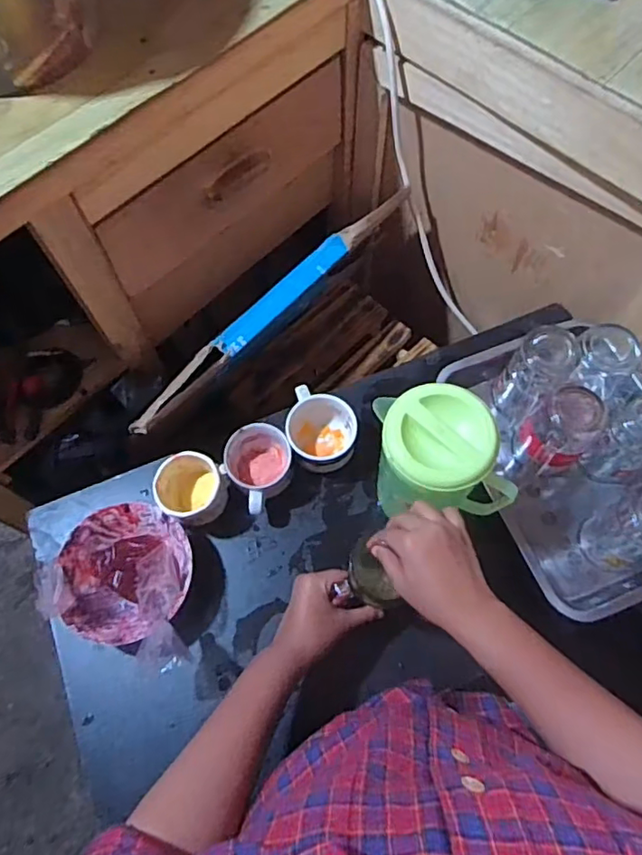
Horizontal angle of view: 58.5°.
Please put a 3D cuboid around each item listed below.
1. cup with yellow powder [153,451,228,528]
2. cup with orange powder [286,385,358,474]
[{"bbox_3d":[-0.155,0.076,0.688,0.078,0.073,0.075,-1,68,1],"label":"cup with yellow powder"},{"bbox_3d":[0.002,0.005,0.721,0.082,0.075,0.089,-1,68,1],"label":"cup with orange powder"}]

